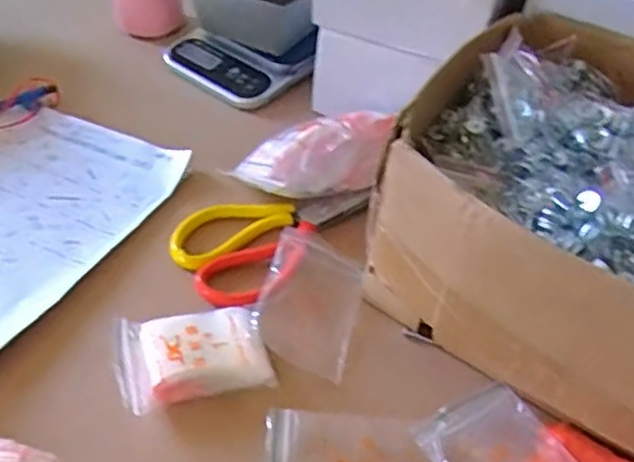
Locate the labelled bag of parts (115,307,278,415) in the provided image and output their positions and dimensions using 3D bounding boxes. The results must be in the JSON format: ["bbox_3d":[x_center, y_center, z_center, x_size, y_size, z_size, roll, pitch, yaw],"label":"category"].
[{"bbox_3d":[-0.089,0.088,0.480,0.101,0.019,0.070,-11,48,-15],"label":"labelled bag of parts"}]

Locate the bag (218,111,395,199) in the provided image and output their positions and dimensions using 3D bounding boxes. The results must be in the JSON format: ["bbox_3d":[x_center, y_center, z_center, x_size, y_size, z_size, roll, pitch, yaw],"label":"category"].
[{"bbox_3d":[-0.008,-0.067,0.610,0.128,0.070,0.081,-20,50,-21],"label":"bag"}]

